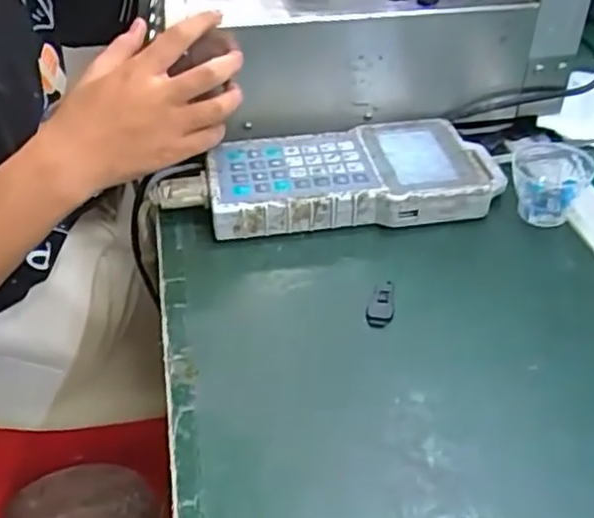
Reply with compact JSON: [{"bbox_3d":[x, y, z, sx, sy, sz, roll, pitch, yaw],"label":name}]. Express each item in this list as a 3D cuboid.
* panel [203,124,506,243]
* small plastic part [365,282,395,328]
[{"bbox_3d":[0.047,-0.064,0.548,0.226,0.032,0.100,-6,40,-6],"label":"panel"},{"bbox_3d":[0.056,0.029,0.454,0.017,0.004,0.041,13,42,16],"label":"small plastic part"}]

